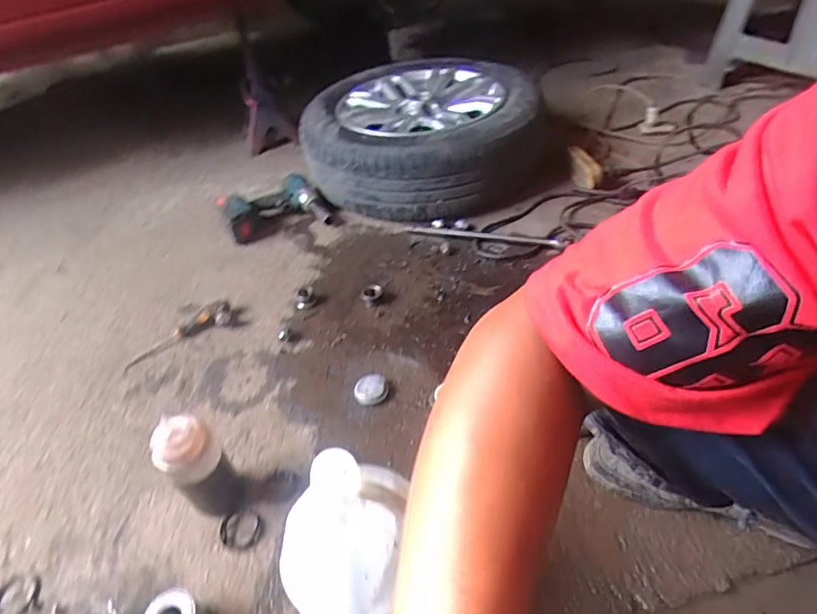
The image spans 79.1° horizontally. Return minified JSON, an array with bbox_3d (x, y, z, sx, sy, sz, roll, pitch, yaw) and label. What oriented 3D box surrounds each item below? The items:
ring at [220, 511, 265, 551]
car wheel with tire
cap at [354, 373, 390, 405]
[{"bbox_3d":[-0.217,0.289,0.644,0.055,0.005,0.048,7,44,15],"label":"ring"},{"bbox_3d":[0.021,-0.423,1.239,0.539,0.225,0.500,-4,42,3],"label":"car wheel with tire"},{"bbox_3d":[-0.059,0.130,0.790,0.053,0.012,0.058,-4,42,3],"label":"cap"}]

